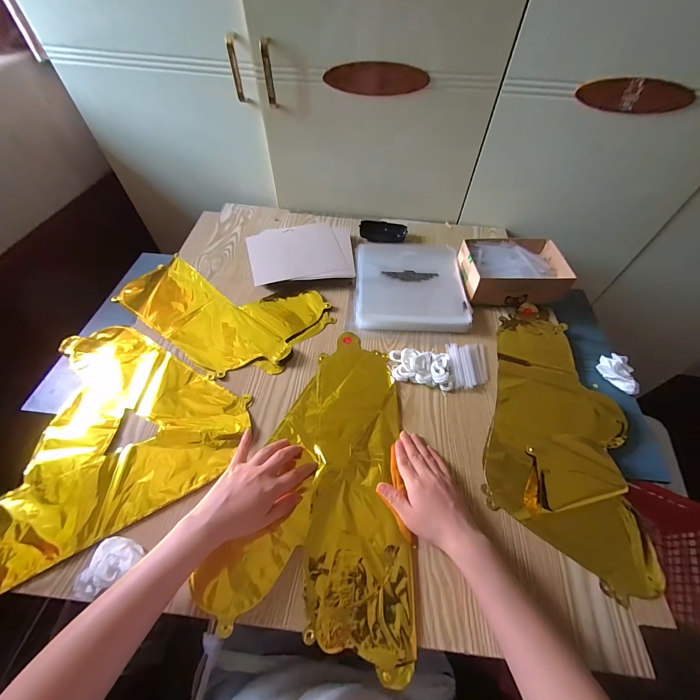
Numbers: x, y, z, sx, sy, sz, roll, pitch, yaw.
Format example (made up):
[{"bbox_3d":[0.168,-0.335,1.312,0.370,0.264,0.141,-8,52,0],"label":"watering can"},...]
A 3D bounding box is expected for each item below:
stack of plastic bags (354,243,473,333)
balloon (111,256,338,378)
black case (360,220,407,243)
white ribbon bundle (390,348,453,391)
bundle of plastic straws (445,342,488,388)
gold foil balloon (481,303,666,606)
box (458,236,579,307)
[{"bbox_3d":[0.118,-0.137,0.637,0.210,0.031,0.227,2,54,0],"label":"stack of plastic bags"},{"bbox_3d":[-0.250,-0.095,0.612,0.385,0.009,0.234,31,59,20],"label":"balloon"},{"bbox_3d":[0.079,-0.278,0.740,0.108,0.024,0.054,0,54,-1],"label":"black case"},{"bbox_3d":[0.118,0.028,0.519,0.098,0.020,0.062,6,54,3],"label":"white ribbon bundle"},{"bbox_3d":[0.200,0.024,0.530,0.066,0.012,0.089,5,54,2],"label":"bundle of plastic straws"},{"bbox_3d":[0.323,0.096,0.476,0.204,0.022,0.406,14,55,9],"label":"gold foil balloon"},{"bbox_3d":[0.316,-0.164,0.619,0.192,0.052,0.148,1,54,-1],"label":"box"}]

